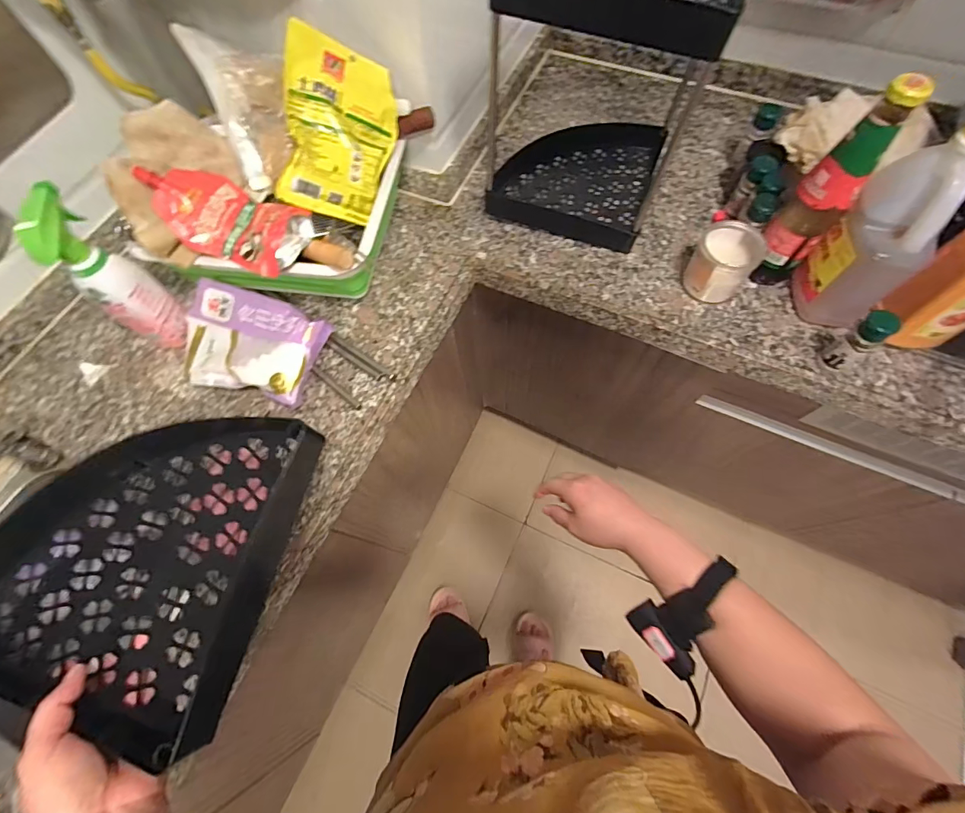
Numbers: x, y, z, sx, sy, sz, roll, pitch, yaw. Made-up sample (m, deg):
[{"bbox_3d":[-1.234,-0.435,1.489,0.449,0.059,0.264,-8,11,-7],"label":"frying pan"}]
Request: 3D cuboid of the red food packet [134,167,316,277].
[{"bbox_3d":[-0.328,-0.245,0.556,0.198,0.070,0.106,22,69,-2],"label":"red food packet"}]

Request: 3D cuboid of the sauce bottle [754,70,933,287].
[{"bbox_3d":[0.435,-0.265,0.544,0.063,0.264,0.059,-3,67,2],"label":"sauce bottle"}]

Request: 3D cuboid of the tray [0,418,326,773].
[{"bbox_3d":[-0.306,0.126,0.368,0.271,0.054,0.261,8,67,6],"label":"tray"}]

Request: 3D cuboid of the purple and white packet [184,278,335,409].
[{"bbox_3d":[-0.337,-0.091,0.621,0.204,0.063,0.143,14,68,9],"label":"purple and white packet"}]

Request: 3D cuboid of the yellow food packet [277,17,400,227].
[{"bbox_3d":[-0.189,-0.368,0.575,0.146,0.025,0.208,2,99,-36],"label":"yellow food packet"}]

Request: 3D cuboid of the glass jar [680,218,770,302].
[{"bbox_3d":[0.352,-0.212,0.631,0.080,0.081,0.085,-1,67,2],"label":"glass jar"}]

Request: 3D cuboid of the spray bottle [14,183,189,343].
[{"bbox_3d":[-0.487,-0.164,0.573,0.093,0.231,0.074,33,72,15],"label":"spray bottle"}]

